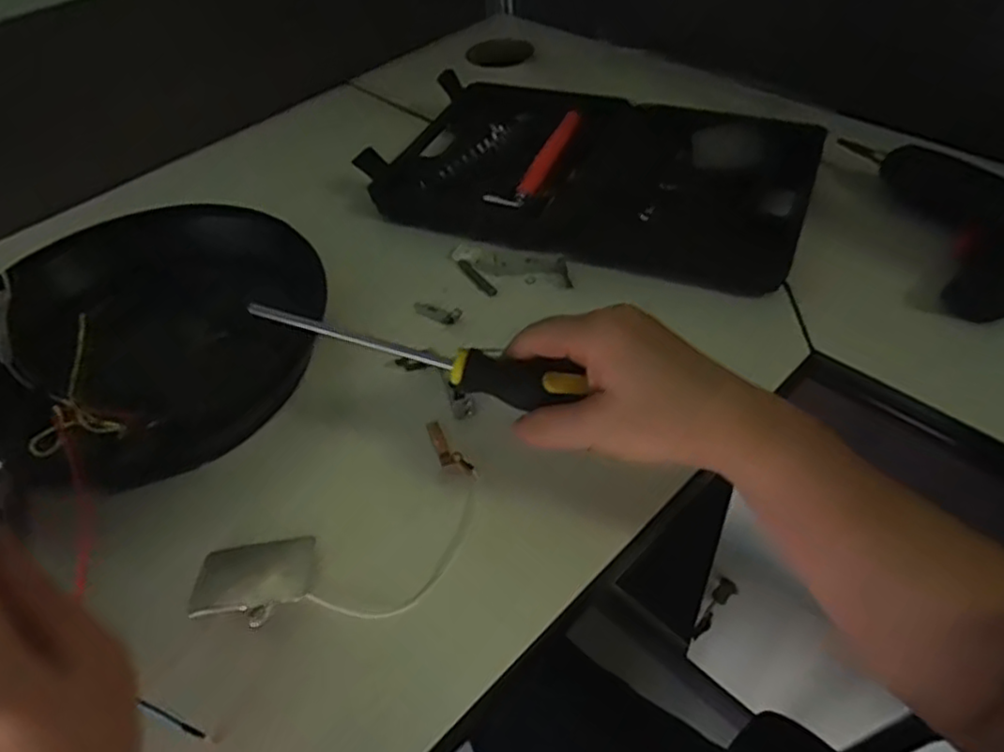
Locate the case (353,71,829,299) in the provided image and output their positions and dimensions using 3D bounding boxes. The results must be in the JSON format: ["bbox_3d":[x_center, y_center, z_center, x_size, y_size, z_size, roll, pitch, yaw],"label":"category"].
[{"bbox_3d":[0.066,-0.172,0.575,0.350,0.045,0.194,17,51,21],"label":"case"}]

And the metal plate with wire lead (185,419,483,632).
[{"bbox_3d":[-0.082,0.091,0.373,0.160,0.012,0.092,-30,51,-20],"label":"metal plate with wire lead"}]

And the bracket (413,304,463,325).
[{"bbox_3d":[-0.047,-0.047,0.496,0.037,0.005,0.016,25,54,27],"label":"bracket"}]

